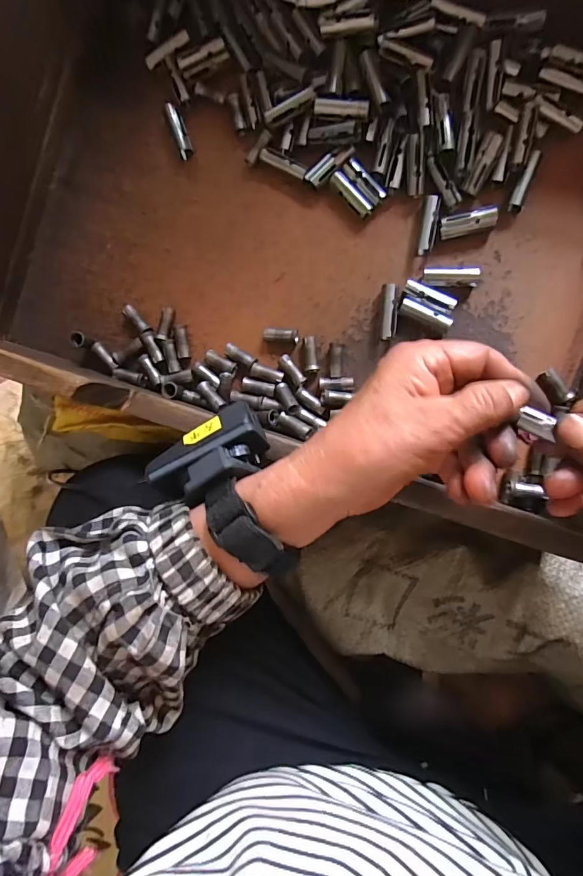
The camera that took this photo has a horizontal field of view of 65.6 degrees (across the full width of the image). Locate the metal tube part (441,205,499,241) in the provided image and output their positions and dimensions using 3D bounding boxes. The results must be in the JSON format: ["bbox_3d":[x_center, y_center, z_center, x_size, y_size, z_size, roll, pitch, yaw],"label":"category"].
[{"bbox_3d":[0.121,-0.146,0.312,0.036,0.016,0.014,-11,88,9],"label":"metal tube part"}]

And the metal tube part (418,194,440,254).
[{"bbox_3d":[0.095,-0.148,0.313,0.011,0.008,0.038,8,92,9],"label":"metal tube part"}]

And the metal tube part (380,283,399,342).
[{"bbox_3d":[0.069,-0.089,0.319,0.011,0.010,0.038,3,91,10],"label":"metal tube part"}]

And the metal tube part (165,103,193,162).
[{"bbox_3d":[-0.084,-0.228,0.337,0.011,0.007,0.040,-18,101,9],"label":"metal tube part"}]

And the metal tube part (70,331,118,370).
[{"bbox_3d":[-0.149,-0.067,0.345,0.038,0.013,0.010,37,97,-23],"label":"metal tube part"}]

